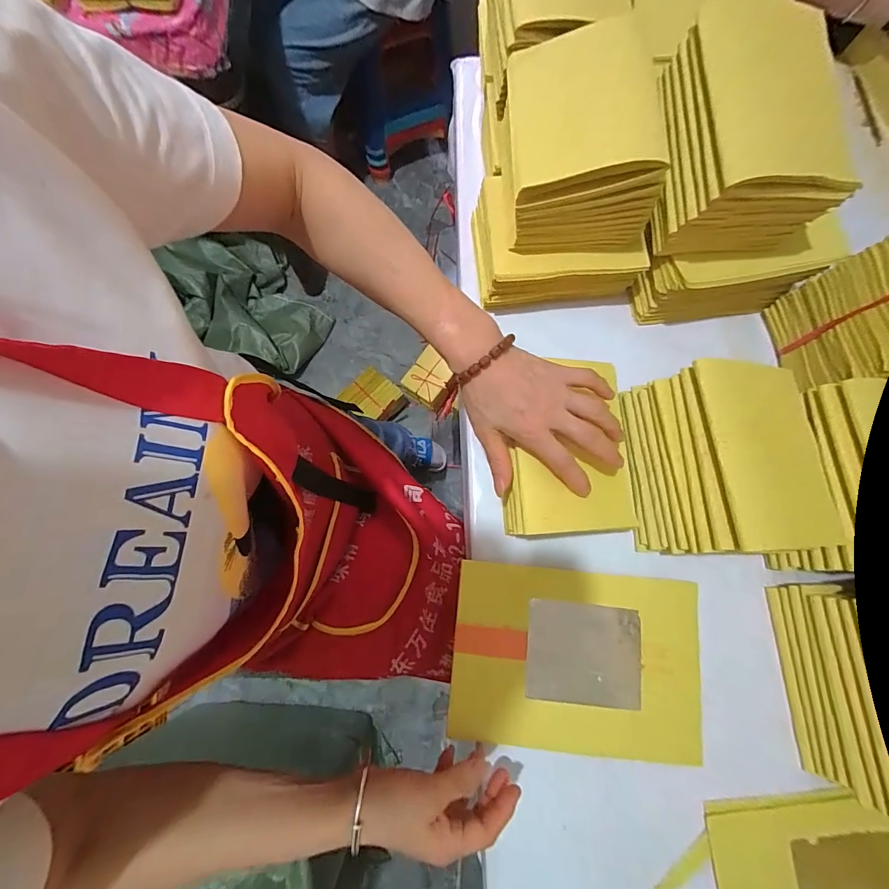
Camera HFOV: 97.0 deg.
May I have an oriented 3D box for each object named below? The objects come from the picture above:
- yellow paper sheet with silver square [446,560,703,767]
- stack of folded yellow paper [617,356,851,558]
[{"bbox_3d":[0.122,0.200,0.369,0.223,0.007,0.155,5,78,3],"label":"yellow paper sheet with silver square"},{"bbox_3d":[0.257,0.015,0.361,0.131,0.104,0.165,-2,78,-1],"label":"stack of folded yellow paper"}]

